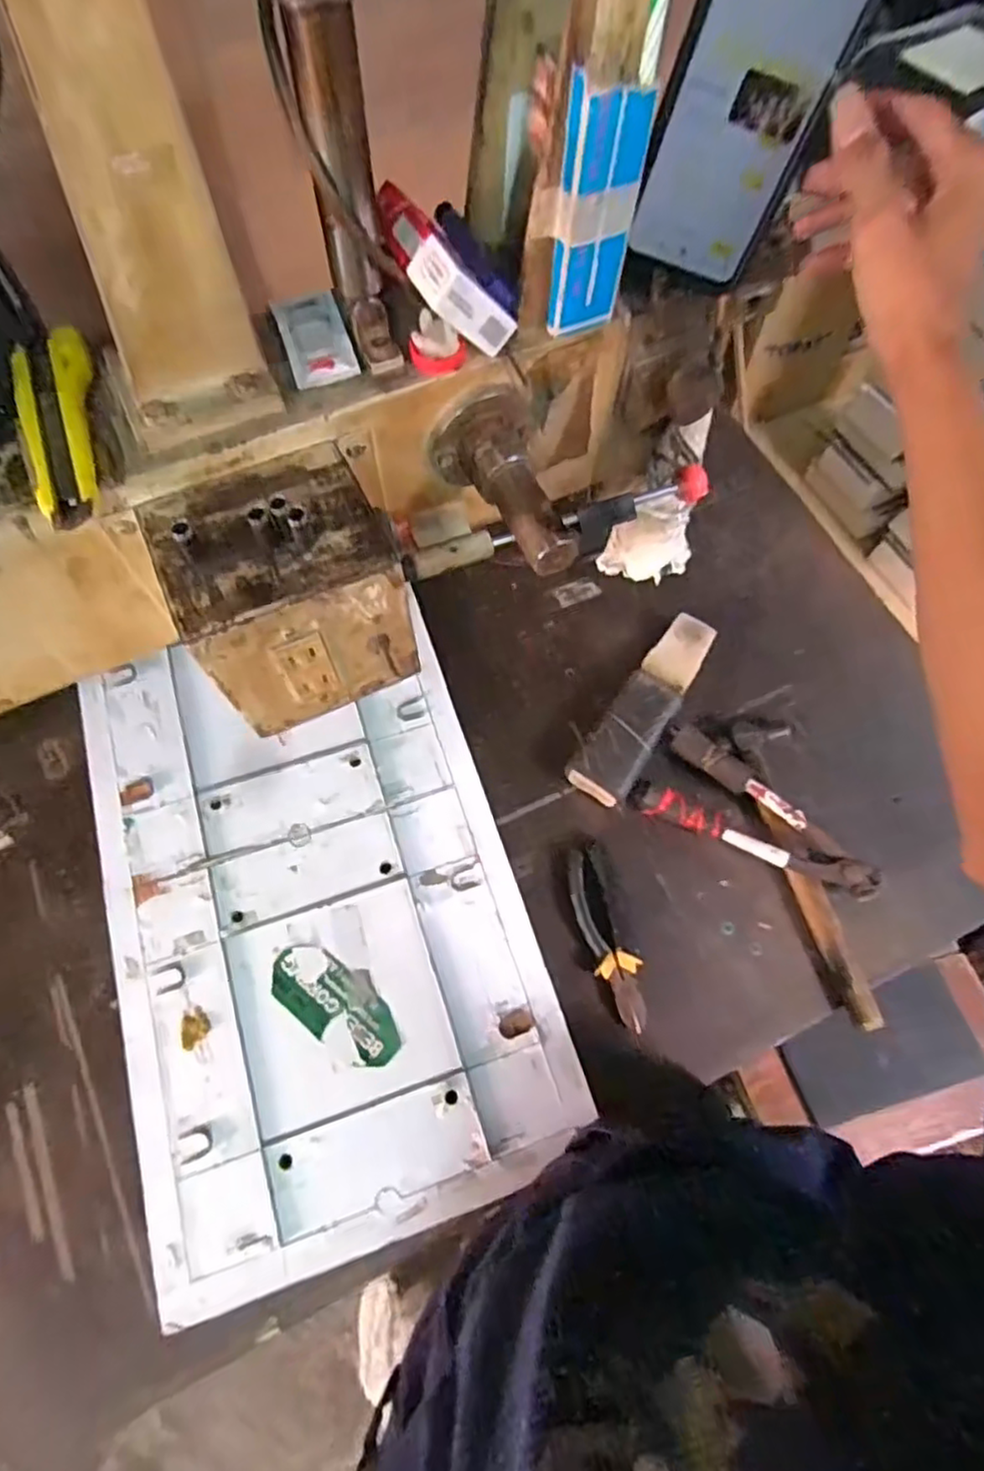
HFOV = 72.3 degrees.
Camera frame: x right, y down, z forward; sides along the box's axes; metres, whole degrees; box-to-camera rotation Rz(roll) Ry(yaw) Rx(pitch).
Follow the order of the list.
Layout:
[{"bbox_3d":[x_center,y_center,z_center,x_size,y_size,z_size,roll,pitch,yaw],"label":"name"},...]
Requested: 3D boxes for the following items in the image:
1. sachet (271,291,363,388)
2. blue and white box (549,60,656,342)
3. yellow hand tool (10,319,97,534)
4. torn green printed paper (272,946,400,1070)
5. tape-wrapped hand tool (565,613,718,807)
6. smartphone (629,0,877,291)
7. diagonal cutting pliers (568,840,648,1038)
[{"bbox_3d":[-0.104,-0.234,0.396,0.037,0.009,0.070,-17,67,-8],"label":"sachet"},{"bbox_3d":[0.055,-0.269,0.353,0.041,0.113,0.012,-23,68,-11],"label":"blue and white box"},{"bbox_3d":[-0.234,-0.164,0.361,0.037,0.013,0.137,-14,67,-7],"label":"yellow hand tool"},{"bbox_3d":[-0.125,0.215,0.543,0.118,0.004,0.057,39,71,15],"label":"torn green printed paper"},{"bbox_3d":[0.150,-0.030,0.646,0.055,0.034,0.213,32,69,13],"label":"tape-wrapped hand tool"},{"bbox_3d":[0.133,-0.334,0.354,0.082,0.165,0.009,15,55,-6],"label":"smartphone"},{"bbox_3d":[0.099,0.168,0.574,0.041,0.009,0.150,-13,67,-7],"label":"diagonal cutting pliers"}]

